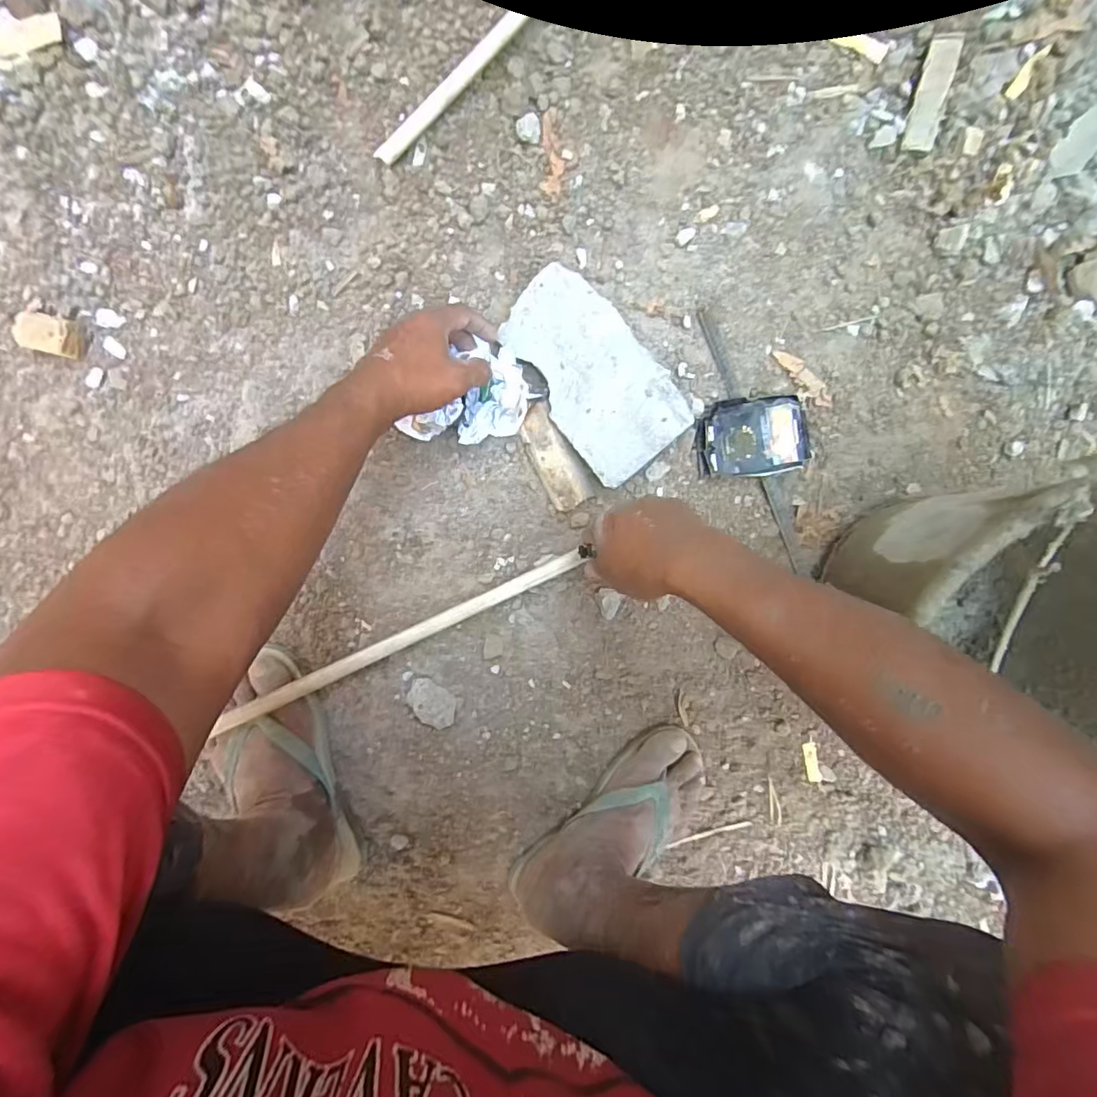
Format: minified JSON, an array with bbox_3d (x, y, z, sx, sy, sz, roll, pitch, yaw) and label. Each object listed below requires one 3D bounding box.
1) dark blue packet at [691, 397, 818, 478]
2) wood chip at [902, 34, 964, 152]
[{"bbox_3d":[0.218,-0.116,0.558,0.125,0.026,0.078,-2,99,-2],"label":"dark blue packet"},{"bbox_3d":[0.380,-0.449,0.526,0.028,0.006,0.099,14,103,11],"label":"wood chip"}]

